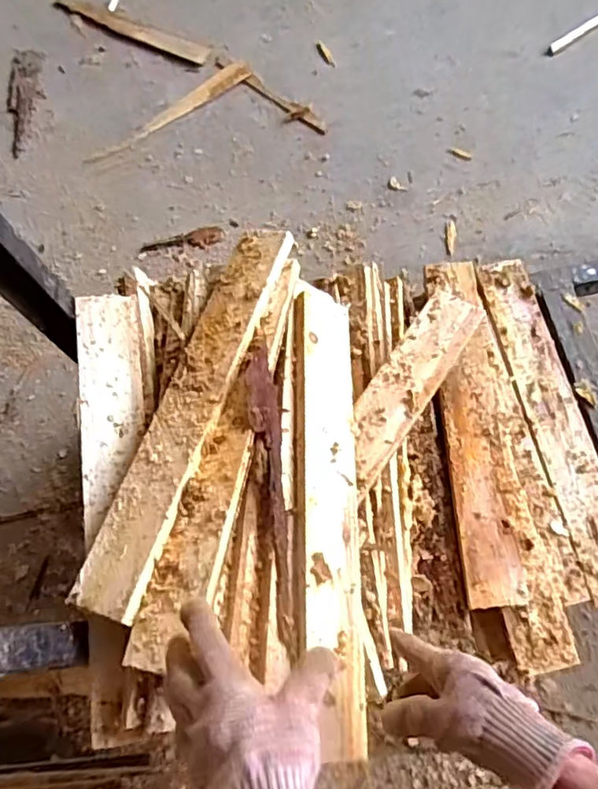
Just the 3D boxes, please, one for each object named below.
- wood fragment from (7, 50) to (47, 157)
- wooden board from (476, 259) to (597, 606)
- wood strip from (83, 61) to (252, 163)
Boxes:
[{"bbox_3d":[-0.653,-0.709,1.401,0.090,0.005,0.336,-12,68,-3],"label":"wood fragment"},{"bbox_3d":[0.363,0.028,0.826,0.079,0.014,0.498,-12,70,0],"label":"wooden board"},{"bbox_3d":[-0.300,-0.660,1.362,0.443,0.013,0.060,-35,71,-11],"label":"wood strip"}]

